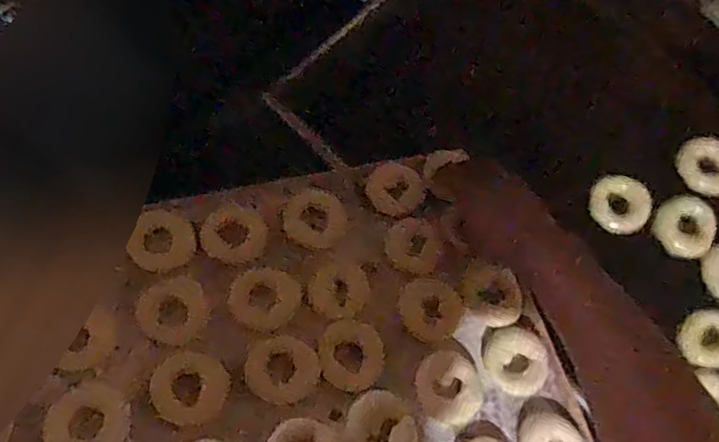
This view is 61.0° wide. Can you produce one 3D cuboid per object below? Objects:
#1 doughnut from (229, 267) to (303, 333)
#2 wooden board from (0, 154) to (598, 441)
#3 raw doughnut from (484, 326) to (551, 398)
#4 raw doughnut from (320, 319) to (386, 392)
[{"bbox_3d":[-0.098,0.080,0.629,0.070,0.012,0.065,-1,70,2],"label":"doughnut"},{"bbox_3d":[-0.084,0.149,0.595,0.553,0.019,0.407,-12,66,-12],"label":"wooden board"},{"bbox_3d":[0.164,0.145,0.634,0.066,0.013,0.069,-1,70,2],"label":"raw doughnut"},{"bbox_3d":[-0.007,0.135,0.615,0.062,0.013,0.071,-5,70,1],"label":"raw doughnut"}]

